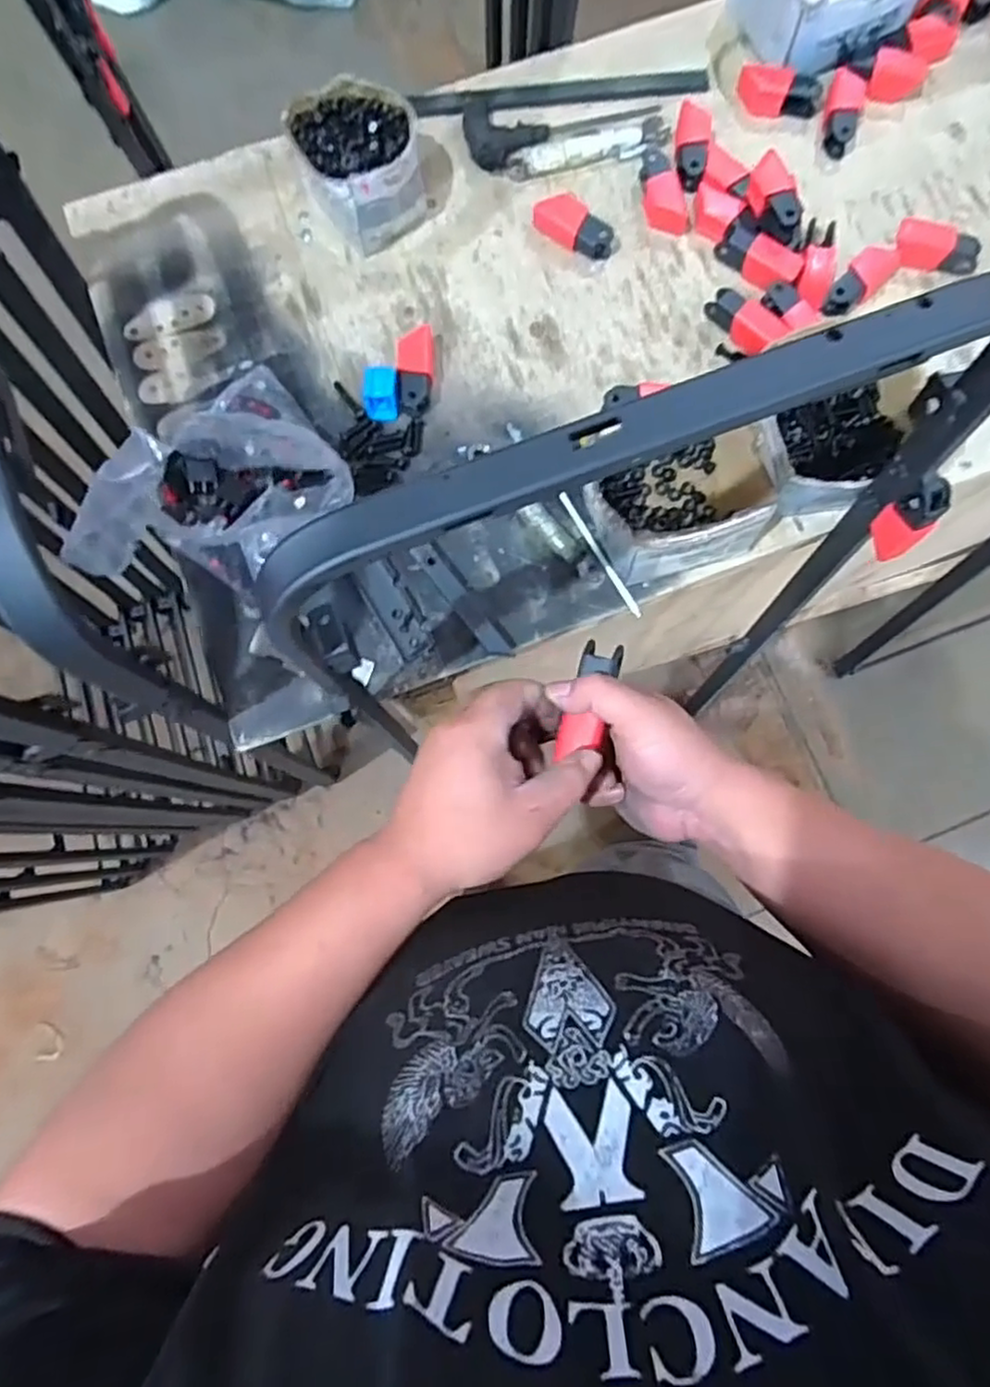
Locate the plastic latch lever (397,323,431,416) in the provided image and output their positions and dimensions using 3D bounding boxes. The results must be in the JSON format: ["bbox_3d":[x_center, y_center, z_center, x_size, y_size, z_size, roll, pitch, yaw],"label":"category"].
[{"bbox_3d":[-0.076,-0.311,0.666,0.031,0.026,0.078,-2,81,1],"label":"plastic latch lever"}]

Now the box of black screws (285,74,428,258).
[{"bbox_3d":[-0.131,-0.519,0.677,0.111,0.071,0.131,-34,82,-4],"label":"box of black screws"}]

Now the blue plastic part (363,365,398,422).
[{"bbox_3d":[-0.109,-0.286,0.663,0.031,0.032,0.038,1,81,1],"label":"blue plastic part"}]

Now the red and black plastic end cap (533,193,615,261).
[{"bbox_3d":[0.082,-0.474,0.700,0.082,0.027,0.038,35,83,6],"label":"red and black plastic end cap"}]

